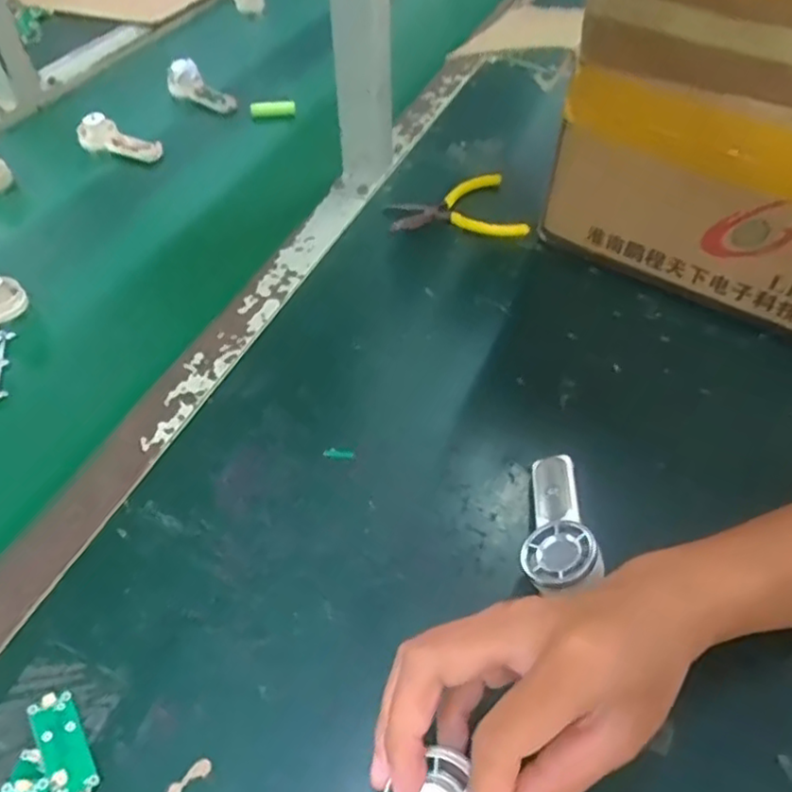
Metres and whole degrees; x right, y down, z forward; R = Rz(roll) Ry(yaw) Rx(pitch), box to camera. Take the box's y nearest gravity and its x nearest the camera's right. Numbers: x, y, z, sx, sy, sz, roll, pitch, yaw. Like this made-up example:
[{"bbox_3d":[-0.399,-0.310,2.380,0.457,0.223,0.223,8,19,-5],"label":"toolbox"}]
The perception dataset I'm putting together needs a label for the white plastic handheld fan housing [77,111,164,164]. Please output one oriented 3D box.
[{"bbox_3d":[-0.286,-0.264,0.689,0.094,0.040,0.026,17,50,14],"label":"white plastic handheld fan housing"}]

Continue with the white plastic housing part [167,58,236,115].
[{"bbox_3d":[-0.221,-0.355,0.759,0.091,0.037,0.030,29,54,22],"label":"white plastic housing part"}]

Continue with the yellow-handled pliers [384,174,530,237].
[{"bbox_3d":[0.051,-0.166,0.594,0.114,0.017,0.091,-9,49,-8],"label":"yellow-handled pliers"}]

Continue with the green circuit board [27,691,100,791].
[{"bbox_3d":[-0.154,0.162,0.308,0.019,0.004,0.051,-15,50,-35],"label":"green circuit board"}]

